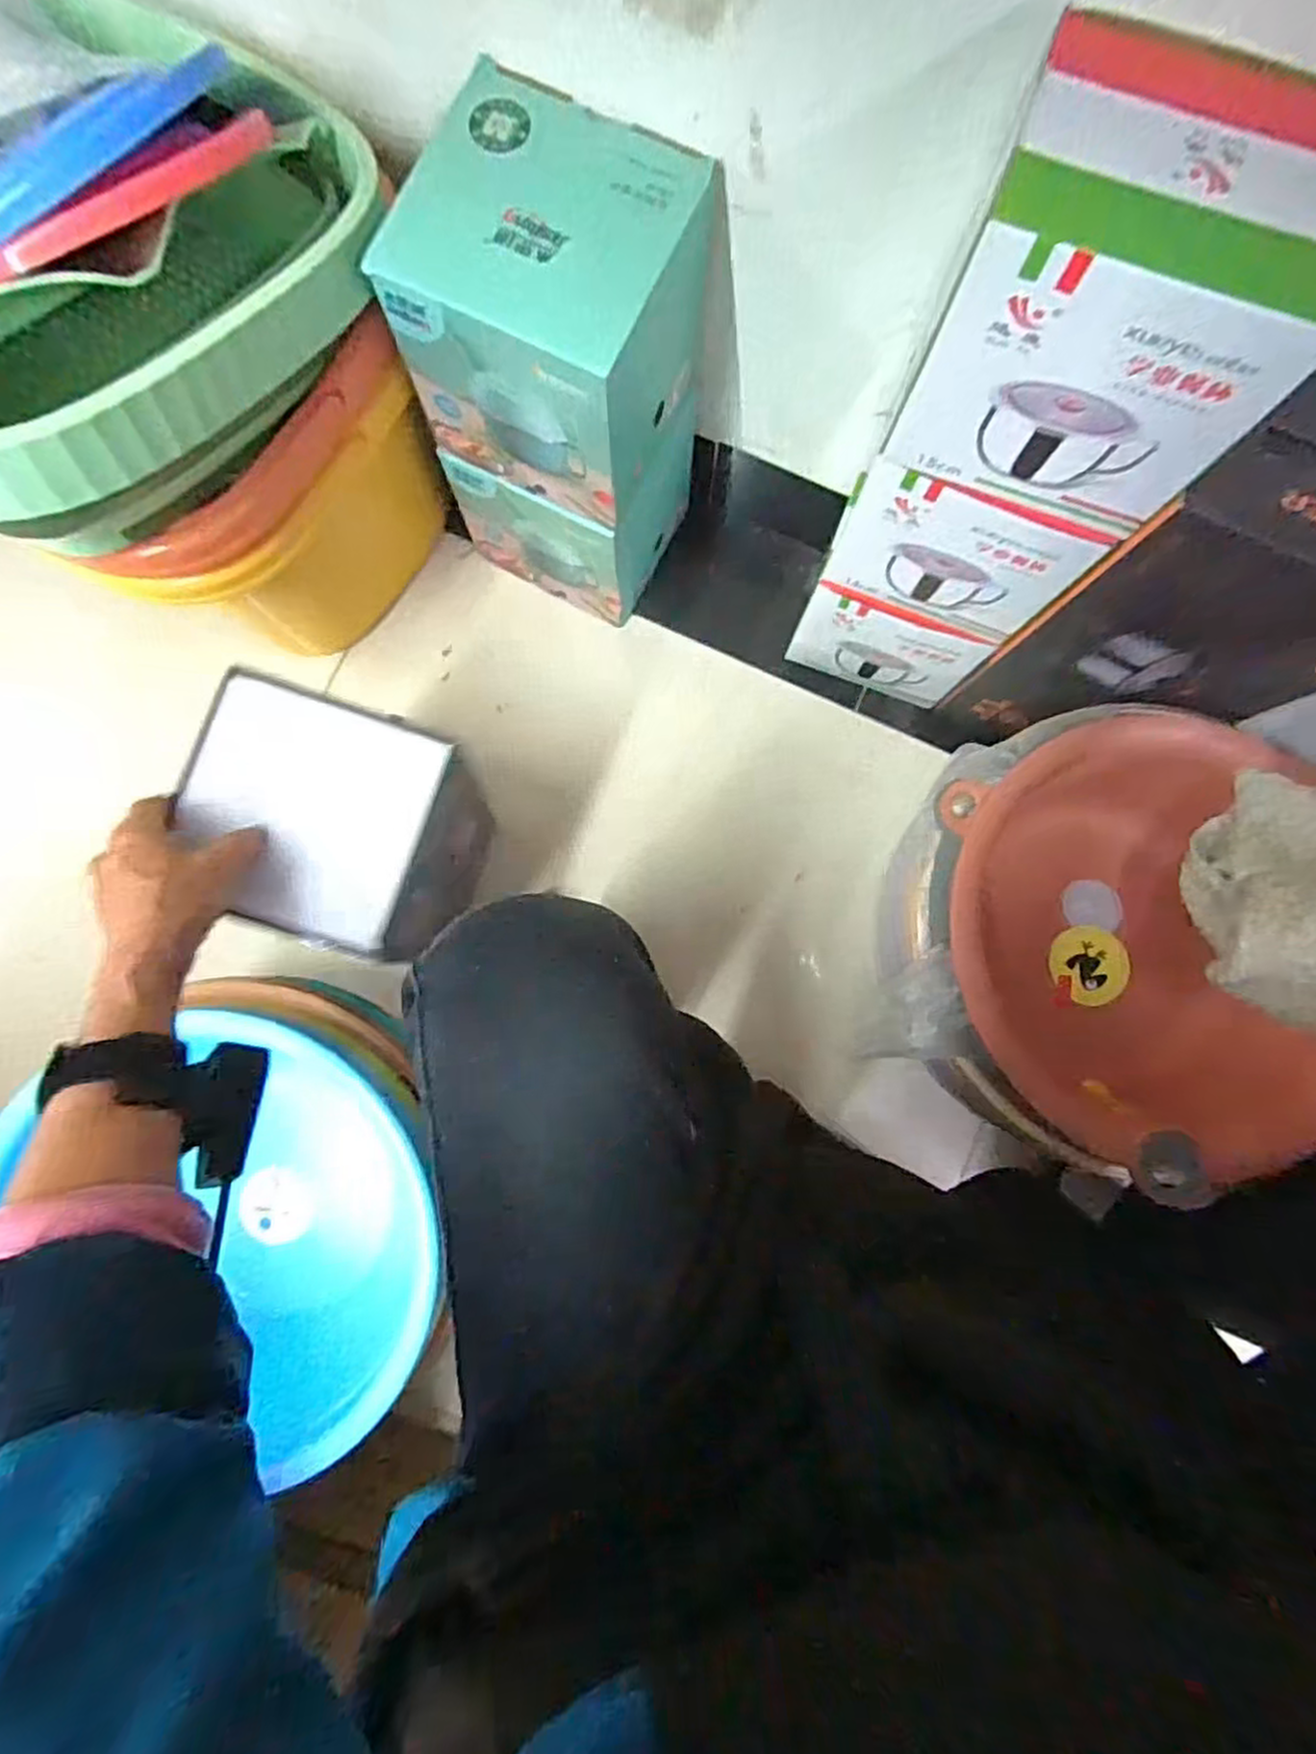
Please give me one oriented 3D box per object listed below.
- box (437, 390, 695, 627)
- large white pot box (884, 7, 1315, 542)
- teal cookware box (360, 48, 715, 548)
[{"bbox_3d":[-0.079,-0.381,0.714,0.175,0.157,0.160,26,85,2],"label":"box"},{"bbox_3d":[0.237,-0.299,0.394,0.166,0.161,0.112,18,85,1],"label":"large white pot box"},{"bbox_3d":[-0.071,-0.407,0.545,0.171,0.160,0.175,26,85,2],"label":"teal cookware box"}]

